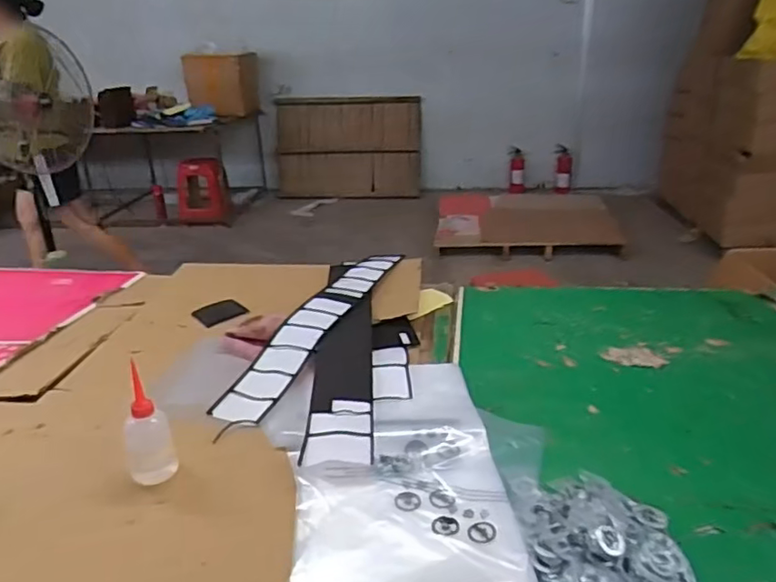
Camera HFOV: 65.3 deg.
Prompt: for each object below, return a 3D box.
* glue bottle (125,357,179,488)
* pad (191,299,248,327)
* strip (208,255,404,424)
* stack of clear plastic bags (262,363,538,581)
[{"bbox_3d":[-0.322,0.178,0.809,0.061,0.153,0.059,-4,26,-6],"label":"glue bottle"},{"bbox_3d":[-0.361,0.046,1.300,0.099,0.006,0.096,-20,33,-33],"label":"pad"},{"bbox_3d":[-0.131,0.054,1.208,0.117,0.041,0.625,11,28,23],"label":"strip"},{"bbox_3d":[-0.006,0.244,0.829,0.314,0.022,0.471,-3,27,-6],"label":"stack of clear plastic bags"}]

